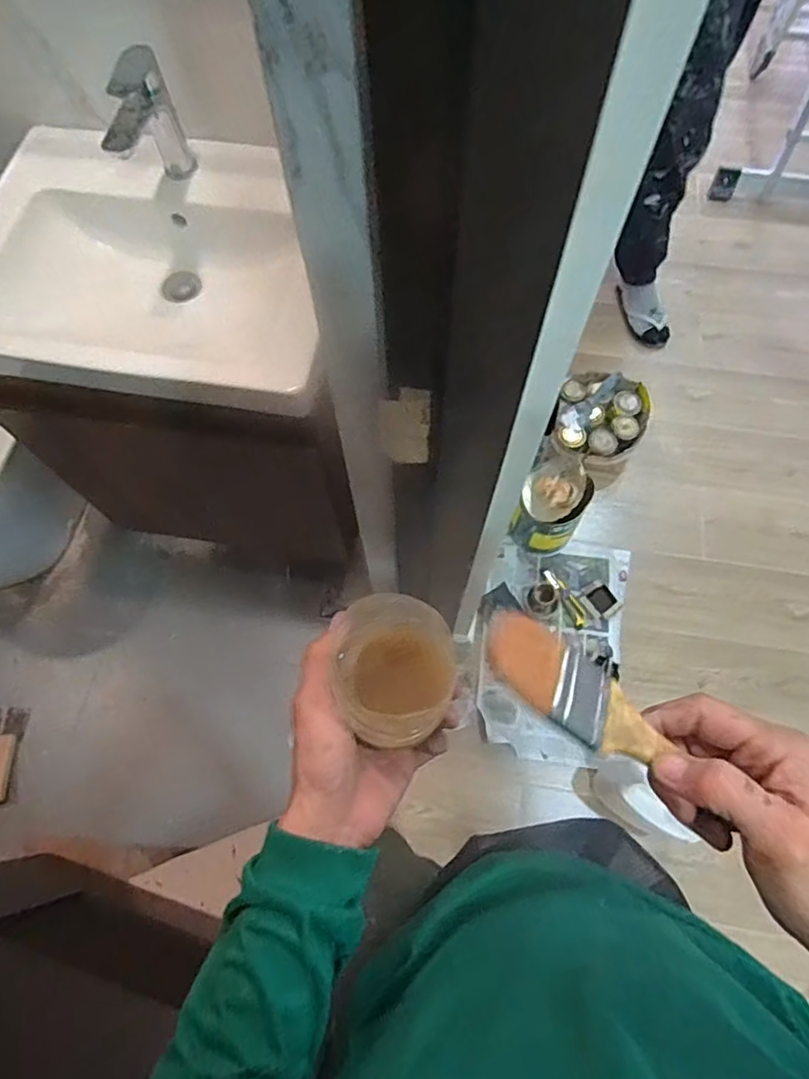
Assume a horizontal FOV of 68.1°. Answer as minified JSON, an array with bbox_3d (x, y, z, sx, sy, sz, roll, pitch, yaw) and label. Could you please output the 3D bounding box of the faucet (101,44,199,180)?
[{"bbox_3d":[-0.354,-0.554,0.827,0.048,0.163,0.139,29,72,12],"label":"faucet"}]

